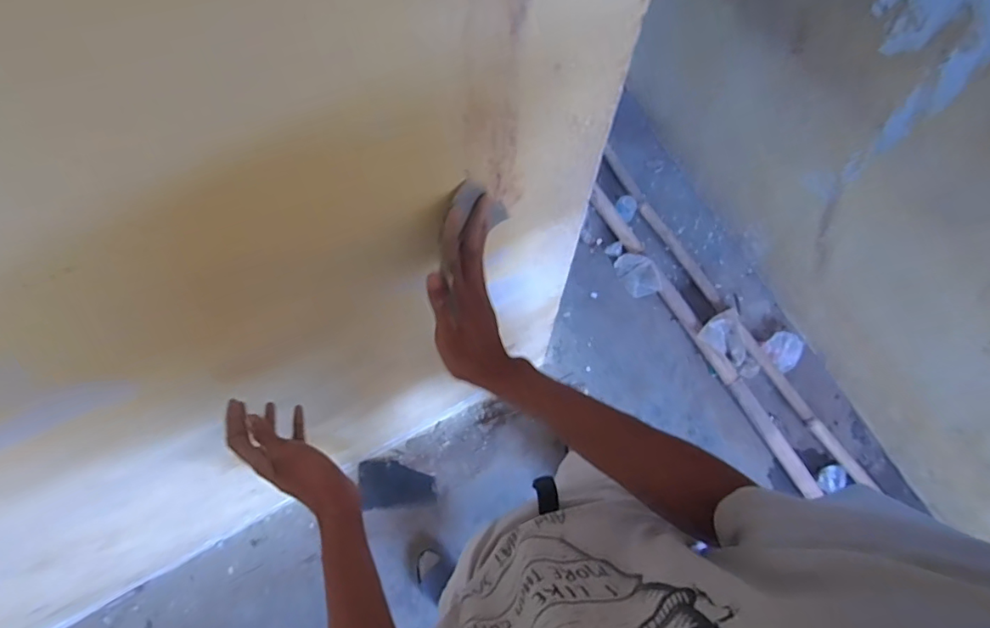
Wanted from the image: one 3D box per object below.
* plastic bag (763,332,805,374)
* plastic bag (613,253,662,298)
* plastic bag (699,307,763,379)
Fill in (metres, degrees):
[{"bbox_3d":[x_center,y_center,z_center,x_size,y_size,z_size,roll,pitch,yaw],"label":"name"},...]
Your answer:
[{"bbox_3d":[0.903,0.116,1.656,0.098,0.083,0.120,-30,76,-7],"label":"plastic bag"},{"bbox_3d":[0.463,-0.131,1.722,0.120,0.041,0.150,-16,74,-3],"label":"plastic bag"},{"bbox_3d":[0.730,0.101,1.623,0.121,0.048,0.211,-32,90,-7],"label":"plastic bag"}]

